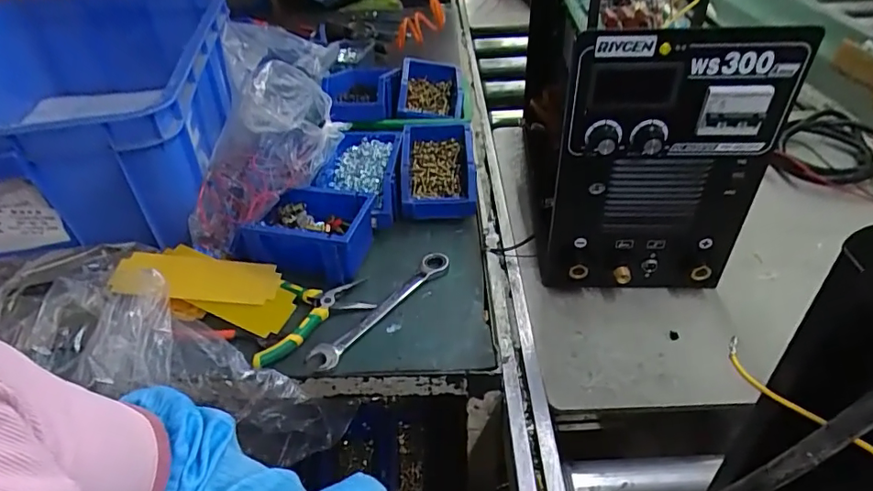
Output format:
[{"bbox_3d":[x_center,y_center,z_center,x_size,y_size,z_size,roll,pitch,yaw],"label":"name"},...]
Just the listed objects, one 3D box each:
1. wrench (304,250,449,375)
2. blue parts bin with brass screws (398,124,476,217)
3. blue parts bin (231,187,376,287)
[{"bbox_3d":[-0.058,0.070,0.592,0.031,0.012,0.206,25,47,31],"label":"wrench"},{"bbox_3d":[0.002,-0.106,0.759,0.104,0.077,0.168,-2,39,2],"label":"blue parts bin with brass screws"},{"bbox_3d":[-0.163,-0.017,0.656,0.163,0.072,0.123,2,39,7],"label":"blue parts bin"}]

